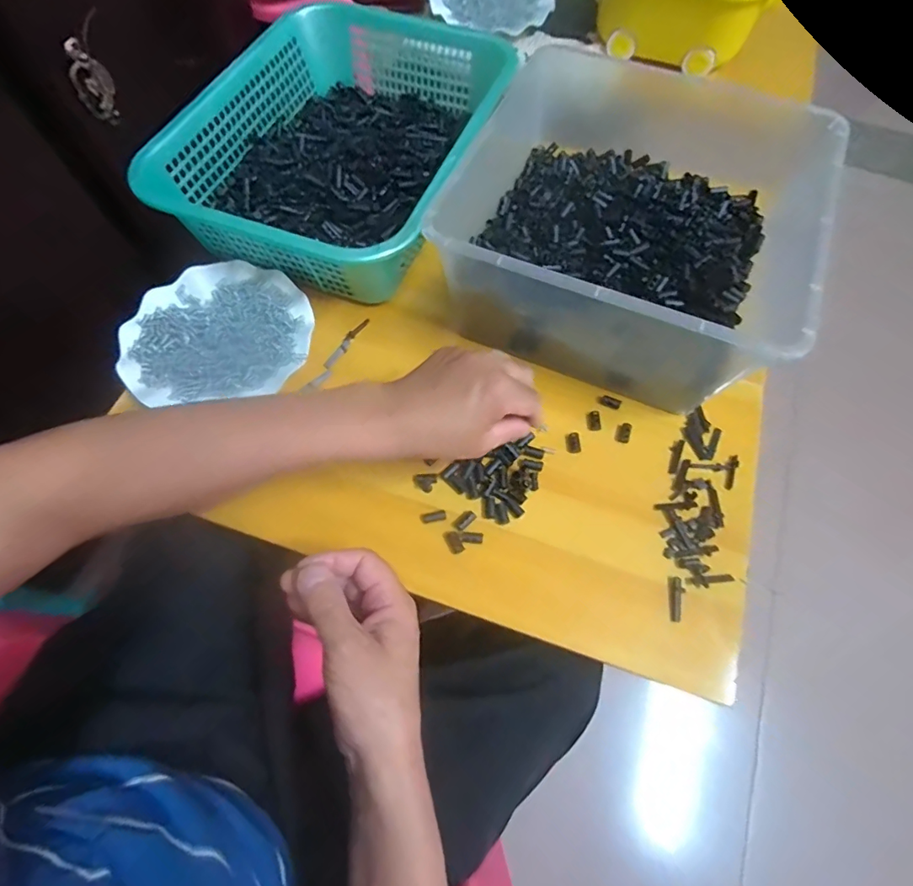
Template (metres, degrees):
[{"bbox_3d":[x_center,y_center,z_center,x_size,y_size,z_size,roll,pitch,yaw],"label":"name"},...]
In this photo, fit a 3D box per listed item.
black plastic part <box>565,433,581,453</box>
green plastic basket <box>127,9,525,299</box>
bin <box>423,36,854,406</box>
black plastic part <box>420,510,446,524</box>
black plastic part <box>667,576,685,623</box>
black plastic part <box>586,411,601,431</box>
[{"bbox_3d":[0.112,0.000,0.467,0.014,0.004,0.020,-5,65,-3],"label":"black plastic part"},{"bbox_3d":[-0.124,-0.352,0.560,0.292,0.083,0.401,16,66,7],"label":"green plastic basket"},{"bbox_3d":[0.159,-0.190,0.466,0.288,0.142,0.275,24,67,10],"label":"bin"},{"bbox_3d":[-0.020,0.065,0.426,0.021,0.004,0.010,-9,65,-5],"label":"black plastic part"},{"bbox_3d":[0.179,0.127,0.396,0.012,0.004,0.035,7,65,3],"label":"black plastic part"},{"bbox_3d":[0.132,-0.021,0.466,0.012,0.004,0.020,-1,65,-1],"label":"black plastic part"}]

